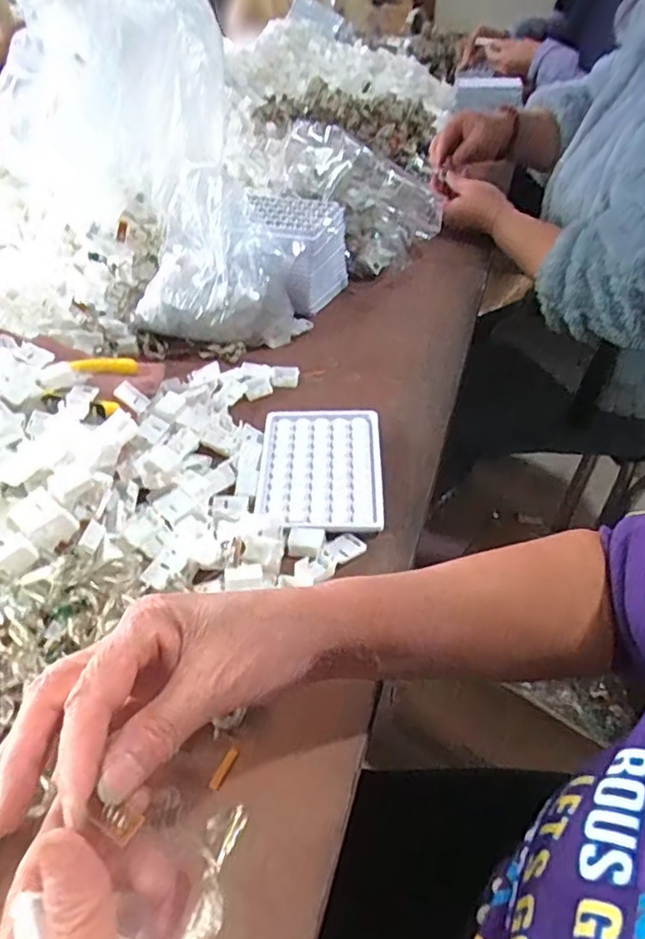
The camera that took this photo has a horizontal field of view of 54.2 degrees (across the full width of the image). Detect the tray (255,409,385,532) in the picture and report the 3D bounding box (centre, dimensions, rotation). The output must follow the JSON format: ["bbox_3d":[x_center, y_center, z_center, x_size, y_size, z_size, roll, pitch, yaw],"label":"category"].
[{"bbox_3d":[-0.001,-0.002,0.495,0.094,0.013,0.127,1,43,2],"label":"tray"}]

